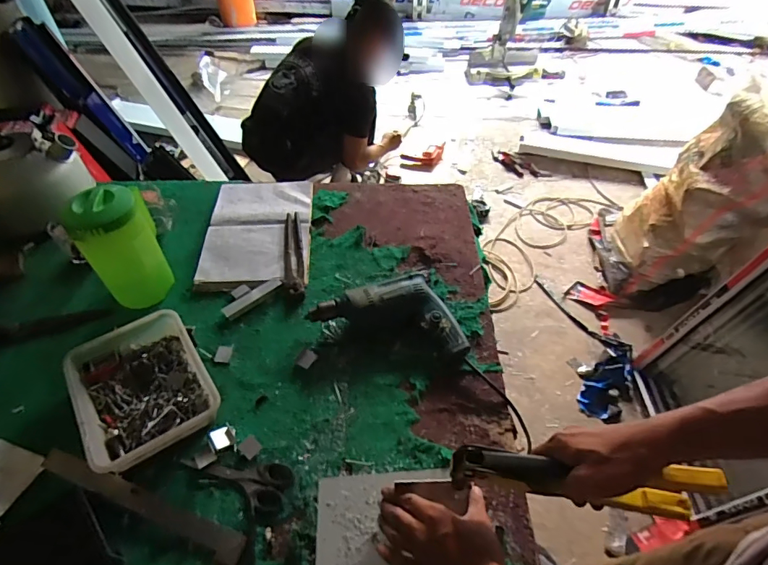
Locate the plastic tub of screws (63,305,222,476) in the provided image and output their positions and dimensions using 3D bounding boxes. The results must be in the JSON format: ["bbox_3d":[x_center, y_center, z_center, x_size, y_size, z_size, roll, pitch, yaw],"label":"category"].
[{"bbox_3d":[-0.353,0.157,0.664,0.175,0.049,0.222,-26,53,-22],"label":"plastic tub of screws"}]

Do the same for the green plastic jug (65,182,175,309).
[{"bbox_3d":[-0.435,-0.056,0.761,0.109,0.207,0.086,-25,53,-22],"label":"green plastic jug"}]

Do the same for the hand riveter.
[{"bbox_3d":[0.196,0.200,0.464,0.246,0.074,0.030,5,48,7],"label":"hand riveter"}]

